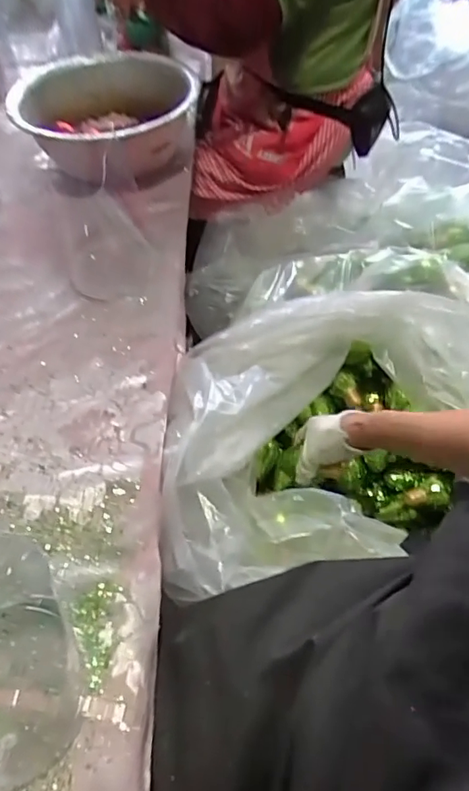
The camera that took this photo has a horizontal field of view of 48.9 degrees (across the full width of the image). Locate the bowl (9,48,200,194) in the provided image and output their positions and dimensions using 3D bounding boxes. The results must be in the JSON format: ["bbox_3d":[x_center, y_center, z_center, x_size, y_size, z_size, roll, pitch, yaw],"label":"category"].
[{"bbox_3d":[-0.189,-0.438,0.819,0.290,0.106,0.288,-1,52,2],"label":"bowl"}]

